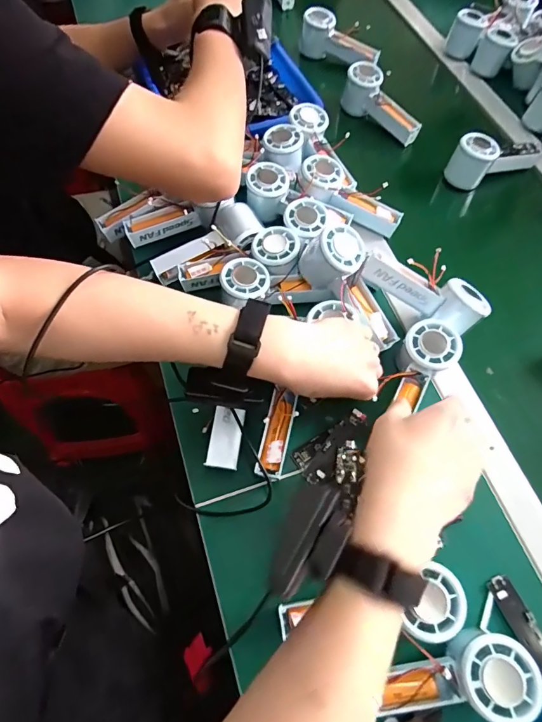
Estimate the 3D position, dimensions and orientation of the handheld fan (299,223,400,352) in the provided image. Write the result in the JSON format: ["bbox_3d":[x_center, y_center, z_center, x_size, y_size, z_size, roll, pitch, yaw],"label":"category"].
[{"bbox_3d":[0.095,-0.079,0.481,0.061,0.065,0.147,-34,93,-18],"label":"handheld fan"}]

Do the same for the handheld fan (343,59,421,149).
[{"bbox_3d":[0.180,-0.415,0.683,0.047,0.061,0.146,-29,68,-16],"label":"handheld fan"}]

